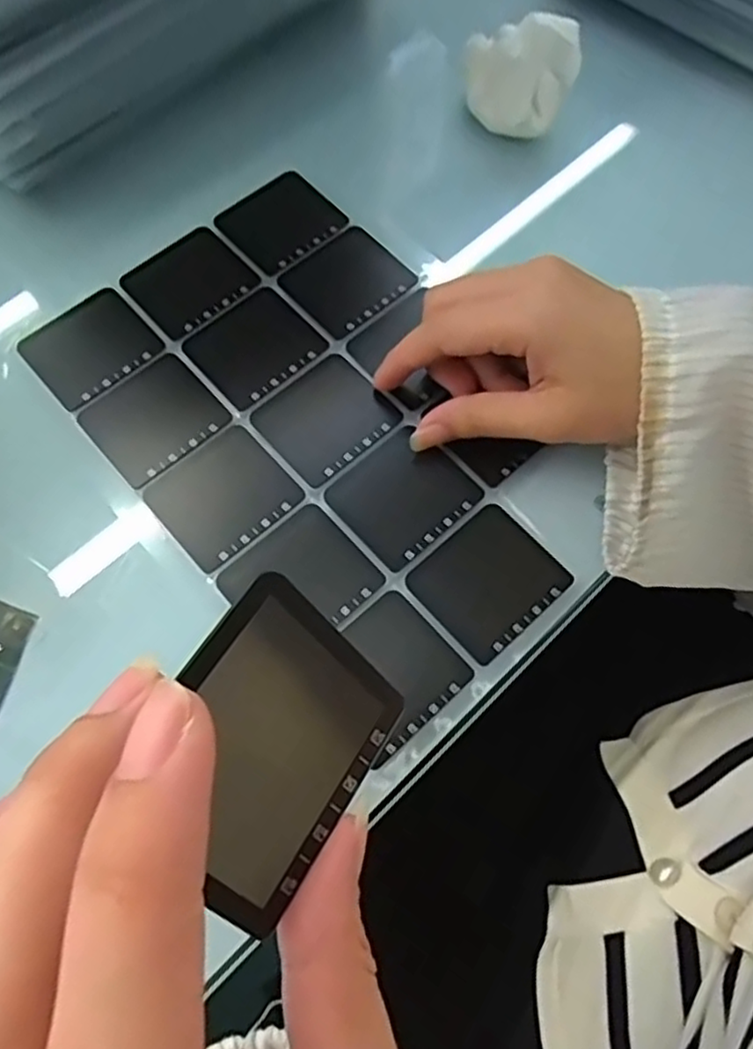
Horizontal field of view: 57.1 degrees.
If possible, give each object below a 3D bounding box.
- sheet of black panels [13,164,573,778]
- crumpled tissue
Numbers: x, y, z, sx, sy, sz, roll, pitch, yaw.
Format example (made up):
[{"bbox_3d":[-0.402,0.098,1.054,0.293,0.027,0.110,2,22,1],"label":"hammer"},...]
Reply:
[{"bbox_3d":[-0.024,-0.049,0.322,0.170,0.007,0.258,-40,75,-15],"label":"sheet of black panels"},{"bbox_3d":[0.074,-0.240,0.372,0.059,0.054,0.036,20,70,6],"label":"crumpled tissue"}]

